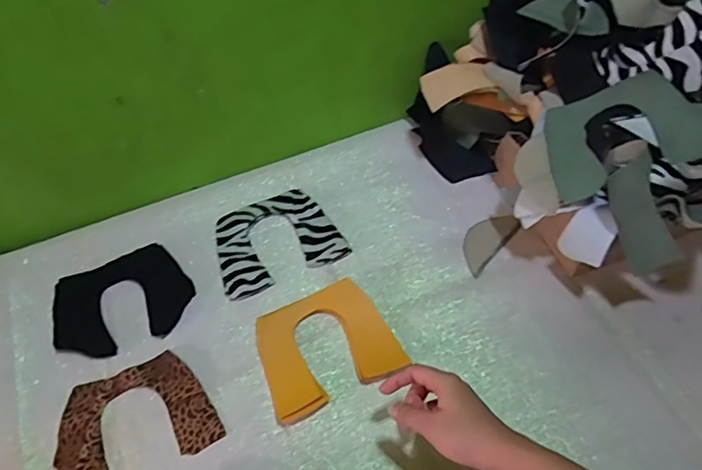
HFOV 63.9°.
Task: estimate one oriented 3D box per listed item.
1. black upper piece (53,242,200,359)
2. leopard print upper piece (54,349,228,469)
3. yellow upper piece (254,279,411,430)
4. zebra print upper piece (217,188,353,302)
[{"bbox_3d":[-0.271,0.078,0.670,0.154,0.005,0.122,-21,58,-14],"label":"black upper piece"},{"bbox_3d":[-0.228,0.193,0.589,0.161,0.004,0.116,-22,58,-12],"label":"leopard print upper piece"},{"bbox_3d":[-0.030,0.120,0.620,0.148,0.016,0.123,-23,58,-13],"label":"yellow upper piece"},{"bbox_3d":[-0.096,0.004,0.707,0.153,0.005,0.123,-22,60,-12],"label":"zebra print upper piece"}]

